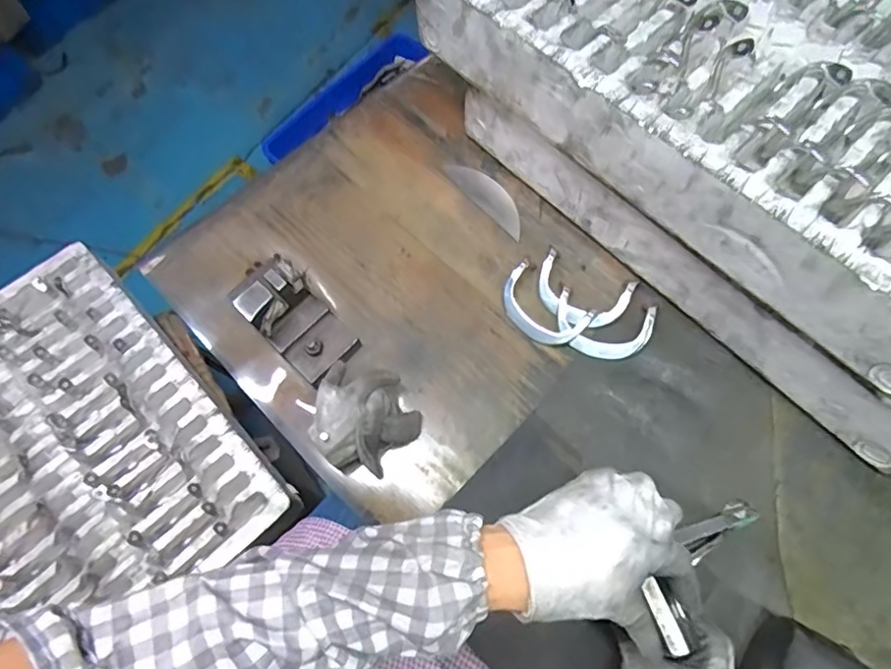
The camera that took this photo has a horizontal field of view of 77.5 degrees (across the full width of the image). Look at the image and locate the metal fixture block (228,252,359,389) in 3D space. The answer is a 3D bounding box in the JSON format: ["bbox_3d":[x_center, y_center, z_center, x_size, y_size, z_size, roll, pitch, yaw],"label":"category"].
[{"bbox_3d":[-0.136,-0.011,0.510,0.093,0.075,0.061,39,73,15],"label":"metal fixture block"}]

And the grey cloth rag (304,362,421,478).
[{"bbox_3d":[-0.073,0.075,0.492,0.080,0.058,0.088,40,73,15],"label":"grey cloth rag"}]

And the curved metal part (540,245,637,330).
[{"bbox_3d":[0.136,-0.040,0.557,0.092,0.018,0.067,25,70,10],"label":"curved metal part"}]

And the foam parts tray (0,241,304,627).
[{"bbox_3d":[-0.569,0.205,0.721,0.539,0.043,0.527,-40,73,-15],"label":"foam parts tray"}]

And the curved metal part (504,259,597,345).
[{"bbox_3d":[0.095,-0.027,0.550,0.090,0.016,0.056,41,73,15],"label":"curved metal part"}]

